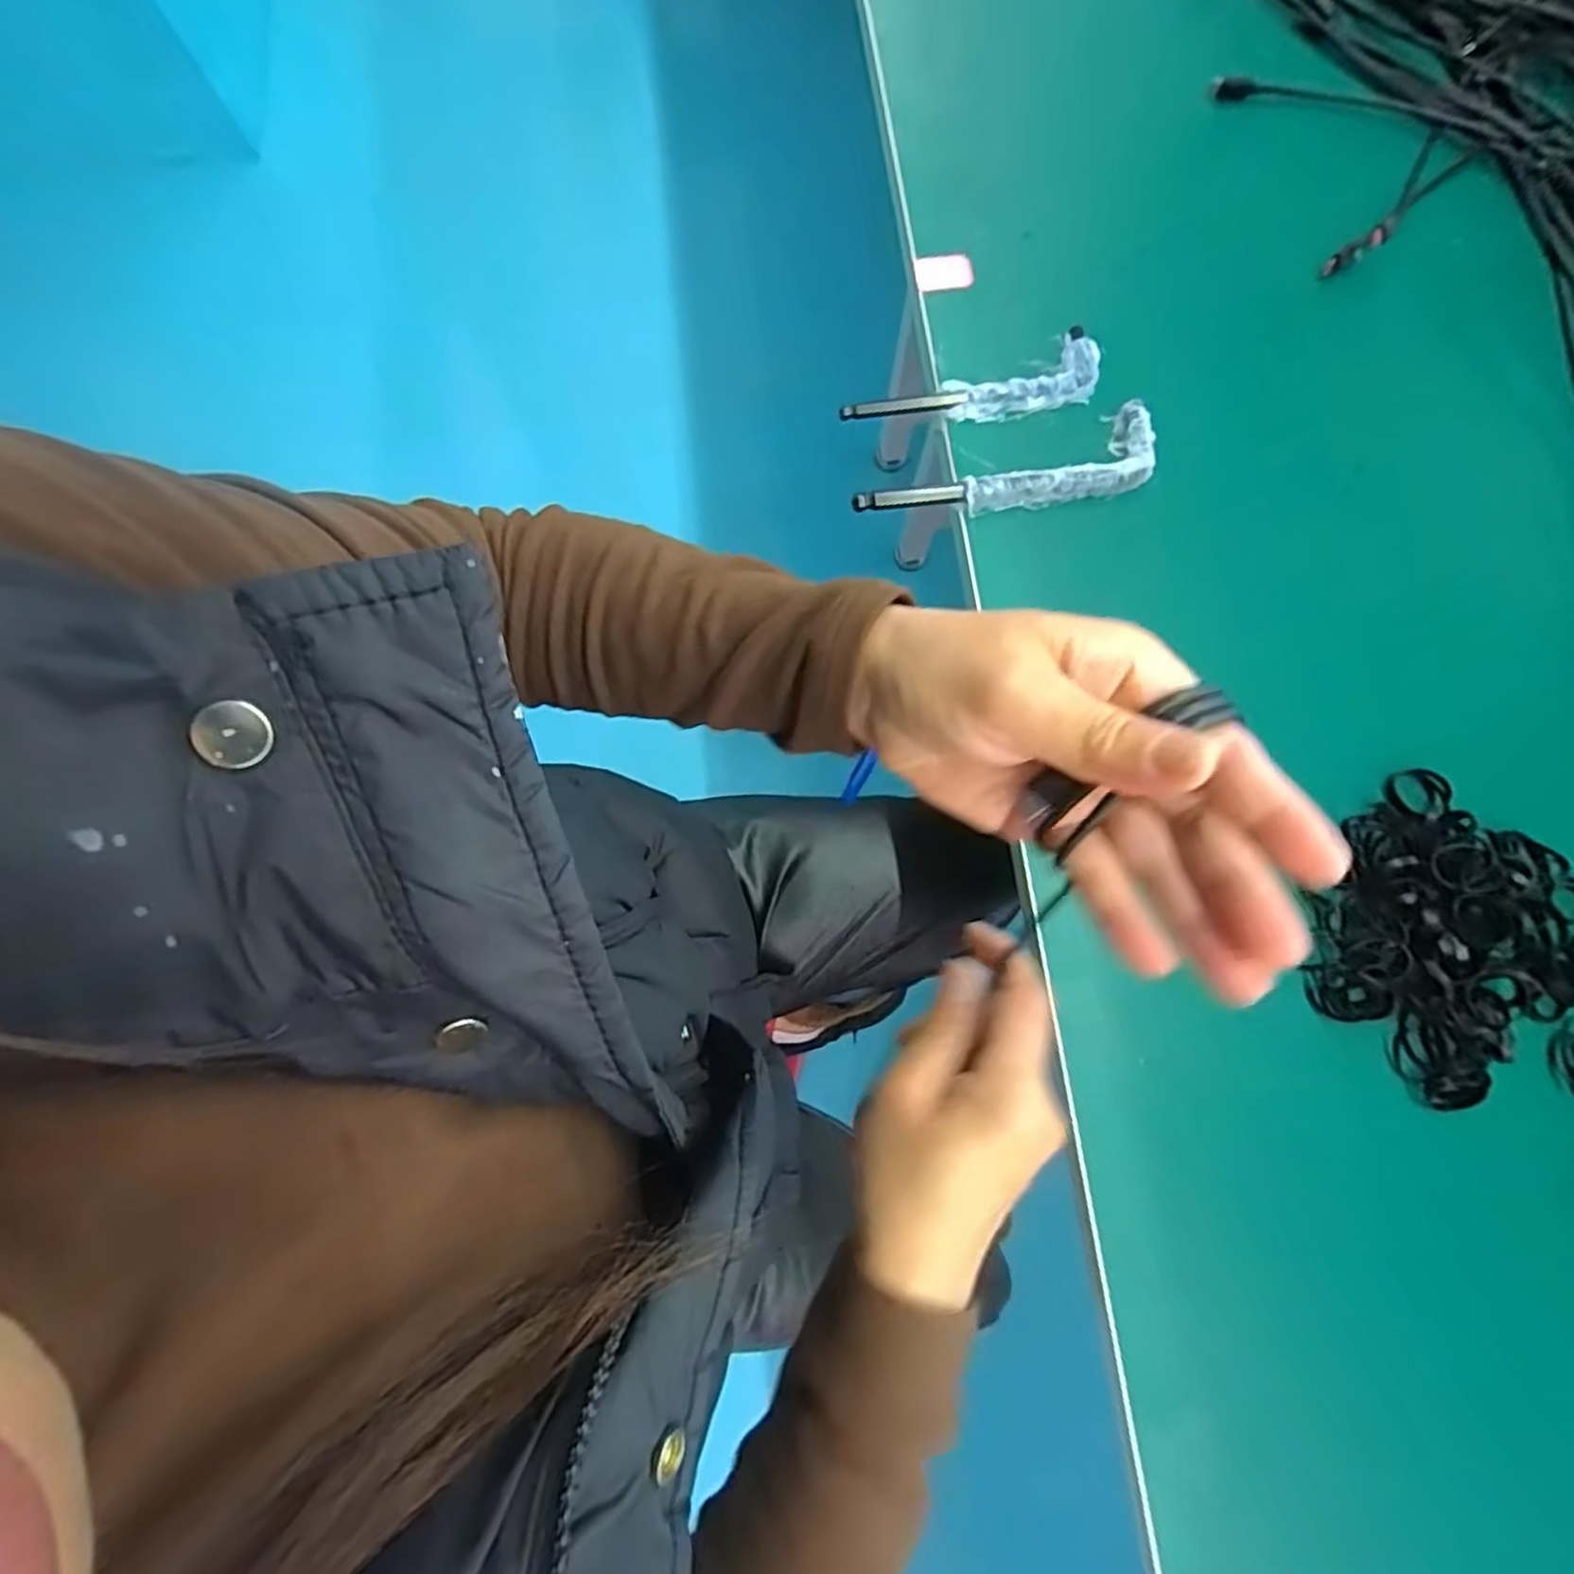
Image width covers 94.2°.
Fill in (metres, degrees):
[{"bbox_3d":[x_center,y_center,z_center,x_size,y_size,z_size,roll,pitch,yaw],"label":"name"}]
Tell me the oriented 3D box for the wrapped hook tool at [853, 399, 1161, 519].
[{"bbox_3d":[0.127,-0.181,0.427,0.176,0.016,0.045,-14,78,-2],"label":"wrapped hook tool"}]

